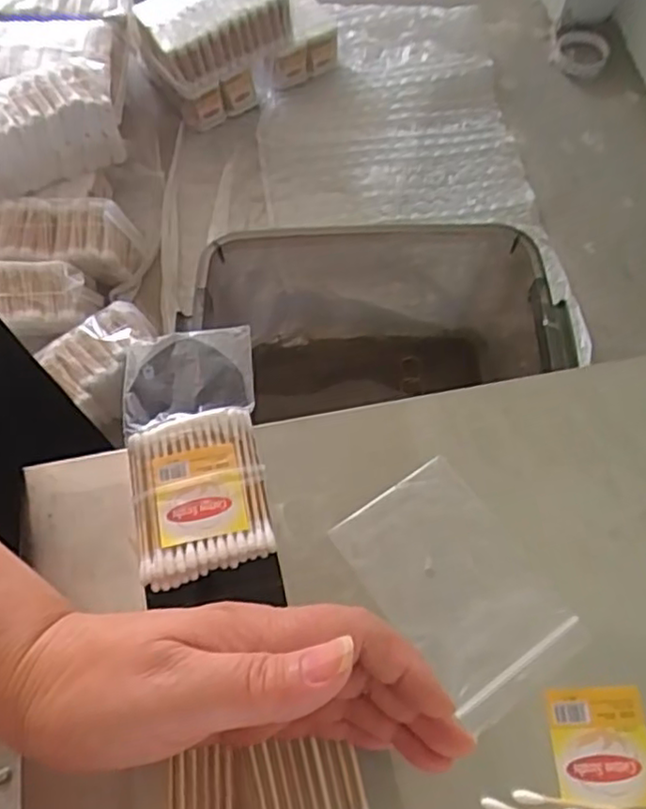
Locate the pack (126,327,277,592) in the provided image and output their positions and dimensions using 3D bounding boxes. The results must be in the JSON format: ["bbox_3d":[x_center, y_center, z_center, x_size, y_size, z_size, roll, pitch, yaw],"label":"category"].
[{"bbox_3d":[-0.061,0.018,0.317,0.065,0.014,0.127,-12,66,-5],"label":"pack"}]

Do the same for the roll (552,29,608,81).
[{"bbox_3d":[0.425,-0.581,1.086,0.086,0.022,0.094,0,63,-1],"label":"roll"}]

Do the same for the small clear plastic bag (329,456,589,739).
[{"bbox_3d":[0.060,0.081,0.293,0.067,0.006,0.101,-32,69,-13],"label":"small clear plastic bag"}]

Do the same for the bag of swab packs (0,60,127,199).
[{"bbox_3d":[-0.379,-0.353,0.857,0.229,0.112,0.081,-29,68,-12],"label":"bag of swab packs"}]

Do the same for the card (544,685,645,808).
[{"bbox_3d":[0.113,0.139,0.266,0.038,0.004,0.042,-2,65,0],"label":"card"}]

